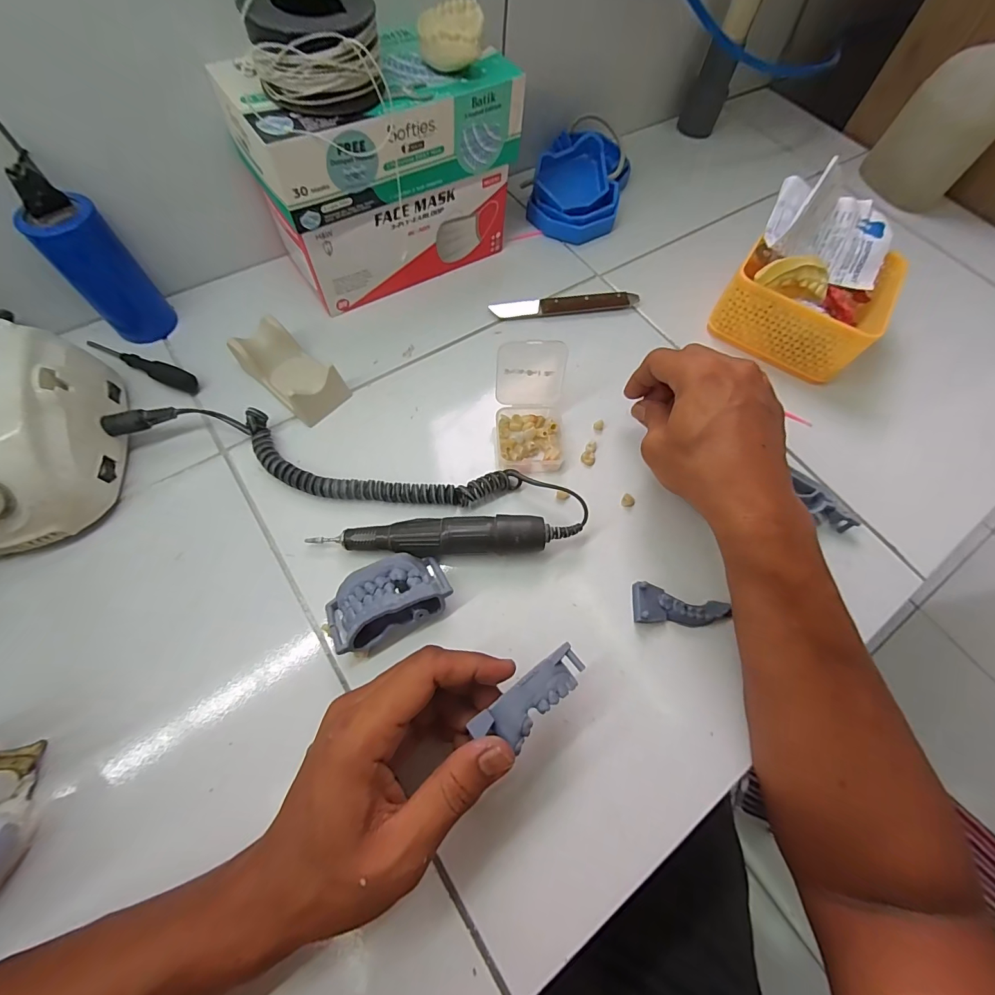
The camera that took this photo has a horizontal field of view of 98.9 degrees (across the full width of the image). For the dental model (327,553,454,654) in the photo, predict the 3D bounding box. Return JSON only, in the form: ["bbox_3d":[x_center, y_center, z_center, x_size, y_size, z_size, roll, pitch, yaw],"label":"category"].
[{"bbox_3d":[-0.075,0.069,0.289,0.081,0.034,0.050,-28,68,-11],"label":"dental model"}]

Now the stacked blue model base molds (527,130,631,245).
[{"bbox_3d":[0.094,-0.351,0.474,0.092,0.066,0.127,18,67,9],"label":"stacked blue model base molds"}]

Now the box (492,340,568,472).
[{"bbox_3d":[0.026,-0.069,0.342,0.058,0.063,0.080,2,65,2],"label":"box"}]

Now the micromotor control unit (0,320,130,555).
[{"bbox_3d":[-0.330,-0.041,0.289,0.088,0.082,0.138,-18,66,-7],"label":"micromotor control unit"}]

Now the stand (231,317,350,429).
[{"bbox_3d":[-0.175,-0.107,0.360,0.085,0.033,0.049,38,71,16],"label":"stand"}]

